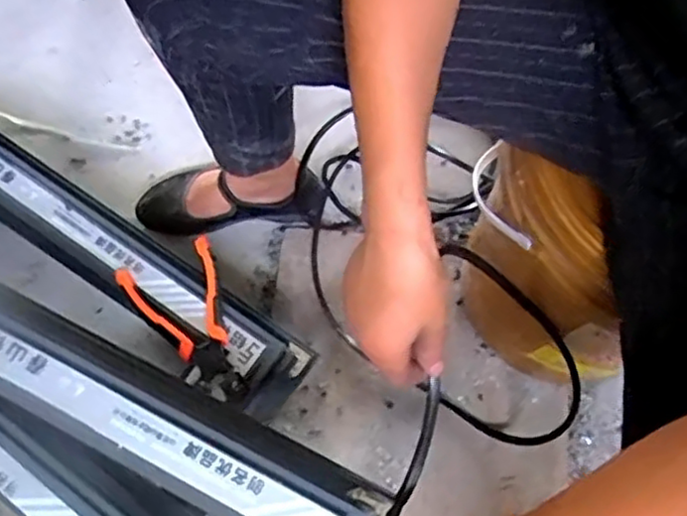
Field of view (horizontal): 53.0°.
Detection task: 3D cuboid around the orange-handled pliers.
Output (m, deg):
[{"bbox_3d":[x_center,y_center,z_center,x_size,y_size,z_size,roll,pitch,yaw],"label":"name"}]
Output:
[{"bbox_3d":[-0.148,0.061,0.645,0.090,0.024,0.157,-22,71,-8],"label":"orange-handled pliers"}]

